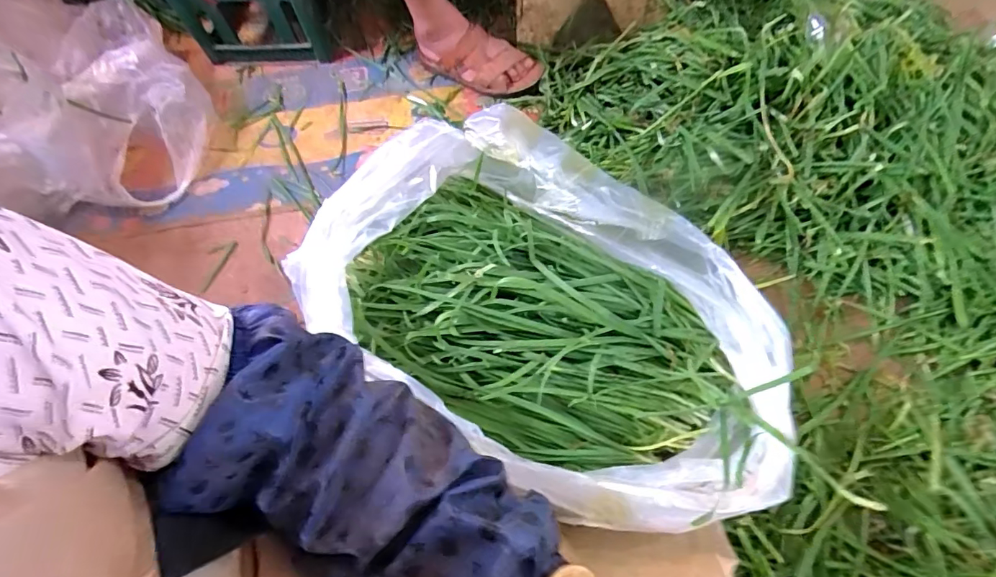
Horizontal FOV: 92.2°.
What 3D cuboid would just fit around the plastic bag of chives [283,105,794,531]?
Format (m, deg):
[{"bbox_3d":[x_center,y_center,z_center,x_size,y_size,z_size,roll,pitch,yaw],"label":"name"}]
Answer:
[{"bbox_3d":[0.076,0.018,0.590,0.578,0.174,0.346,26,70,14],"label":"plastic bag of chives"}]

